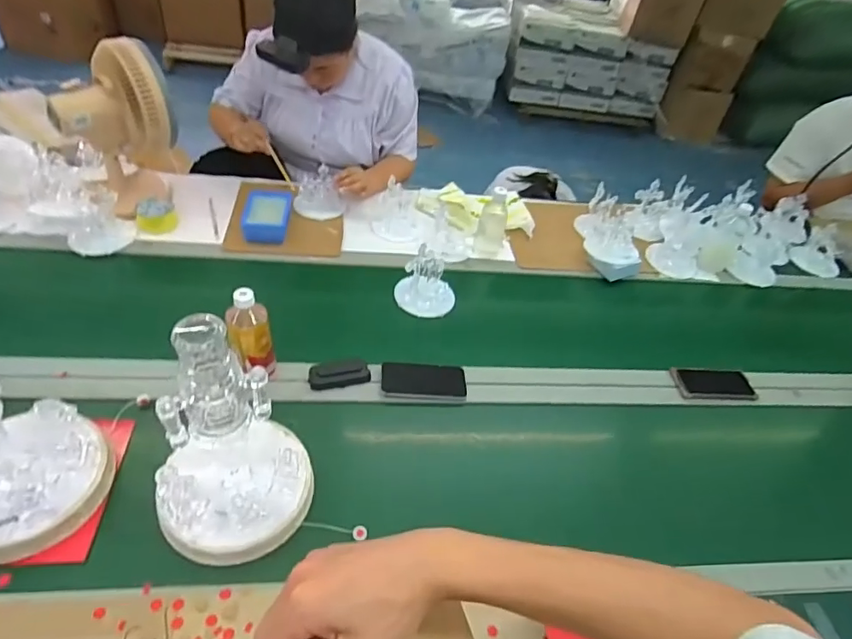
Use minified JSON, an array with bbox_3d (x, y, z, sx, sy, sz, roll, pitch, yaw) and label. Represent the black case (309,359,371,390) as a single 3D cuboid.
[{"bbox_3d":[-0.159,0.098,0.959,0.107,0.021,0.050,-7,48,-12],"label":"black case"}]

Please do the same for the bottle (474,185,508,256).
[{"bbox_3d":[0.161,-0.231,1.250,0.072,0.171,0.065,12,47,5],"label":"bottle"}]

